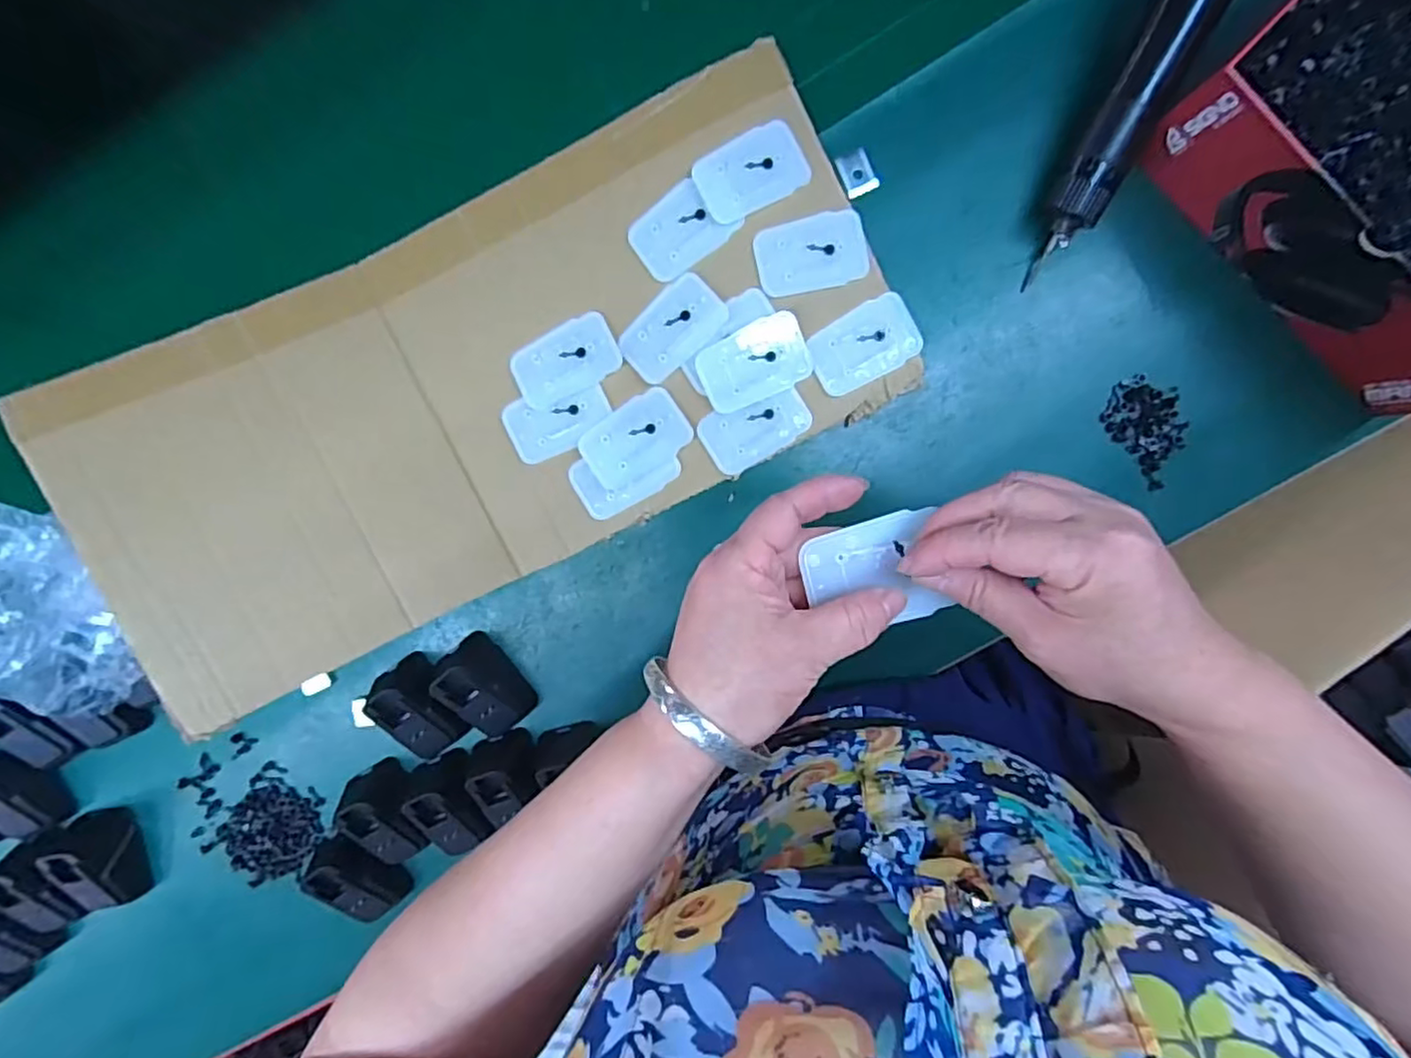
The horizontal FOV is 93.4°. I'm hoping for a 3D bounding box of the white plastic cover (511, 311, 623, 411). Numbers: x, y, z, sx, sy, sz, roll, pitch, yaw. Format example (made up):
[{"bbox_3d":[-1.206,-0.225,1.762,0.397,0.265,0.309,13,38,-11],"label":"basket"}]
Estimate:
[{"bbox_3d":[-0.092,-0.111,0.440,0.070,0.009,0.043,-29,95,4],"label":"white plastic cover"}]

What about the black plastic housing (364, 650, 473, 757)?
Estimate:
[{"bbox_3d":[-0.198,0.125,0.458,0.040,0.041,0.070,-26,97,4],"label":"black plastic housing"}]

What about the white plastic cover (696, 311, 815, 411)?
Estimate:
[{"bbox_3d":[0.032,-0.108,0.435,0.071,0.007,0.047,-25,96,4],"label":"white plastic cover"}]

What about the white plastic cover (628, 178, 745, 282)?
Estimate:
[{"bbox_3d":[-0.016,-0.194,0.432,0.062,0.007,0.048,-39,95,5],"label":"white plastic cover"}]

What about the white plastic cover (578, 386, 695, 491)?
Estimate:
[{"bbox_3d":[-0.045,-0.059,0.443,0.069,0.010,0.045,-35,95,5],"label":"white plastic cover"}]

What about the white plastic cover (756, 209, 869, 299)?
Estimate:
[{"bbox_3d":[0.068,-0.178,0.430,0.070,0.008,0.045,-13,96,3],"label":"white plastic cover"}]

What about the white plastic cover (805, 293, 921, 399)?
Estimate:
[{"bbox_3d":[0.103,-0.120,0.433,0.069,0.004,0.046,-27,93,4],"label":"white plastic cover"}]

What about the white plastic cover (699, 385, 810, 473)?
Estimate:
[{"bbox_3d":[0.033,-0.069,0.445,0.069,0.010,0.041,-31,95,4],"label":"white plastic cover"}]

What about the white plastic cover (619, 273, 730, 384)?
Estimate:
[{"bbox_3d":[-0.022,-0.130,0.434,0.069,0.007,0.044,-43,94,5],"label":"white plastic cover"}]

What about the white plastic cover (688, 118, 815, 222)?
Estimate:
[{"bbox_3d":[0.029,-0.226,0.422,0.070,0.008,0.045,-27,96,4],"label":"white plastic cover"}]

